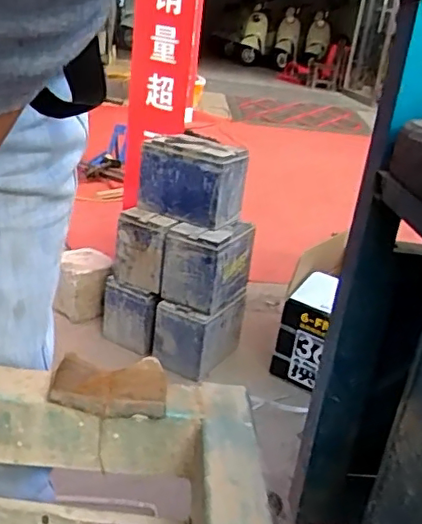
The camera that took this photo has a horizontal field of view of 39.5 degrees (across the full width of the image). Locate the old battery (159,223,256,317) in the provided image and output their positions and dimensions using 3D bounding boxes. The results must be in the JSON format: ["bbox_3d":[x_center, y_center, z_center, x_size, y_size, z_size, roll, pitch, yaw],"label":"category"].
[{"bbox_3d":[0.001,-0.007,1.480,0.141,0.182,0.251,18,24,26],"label":"old battery"}]

